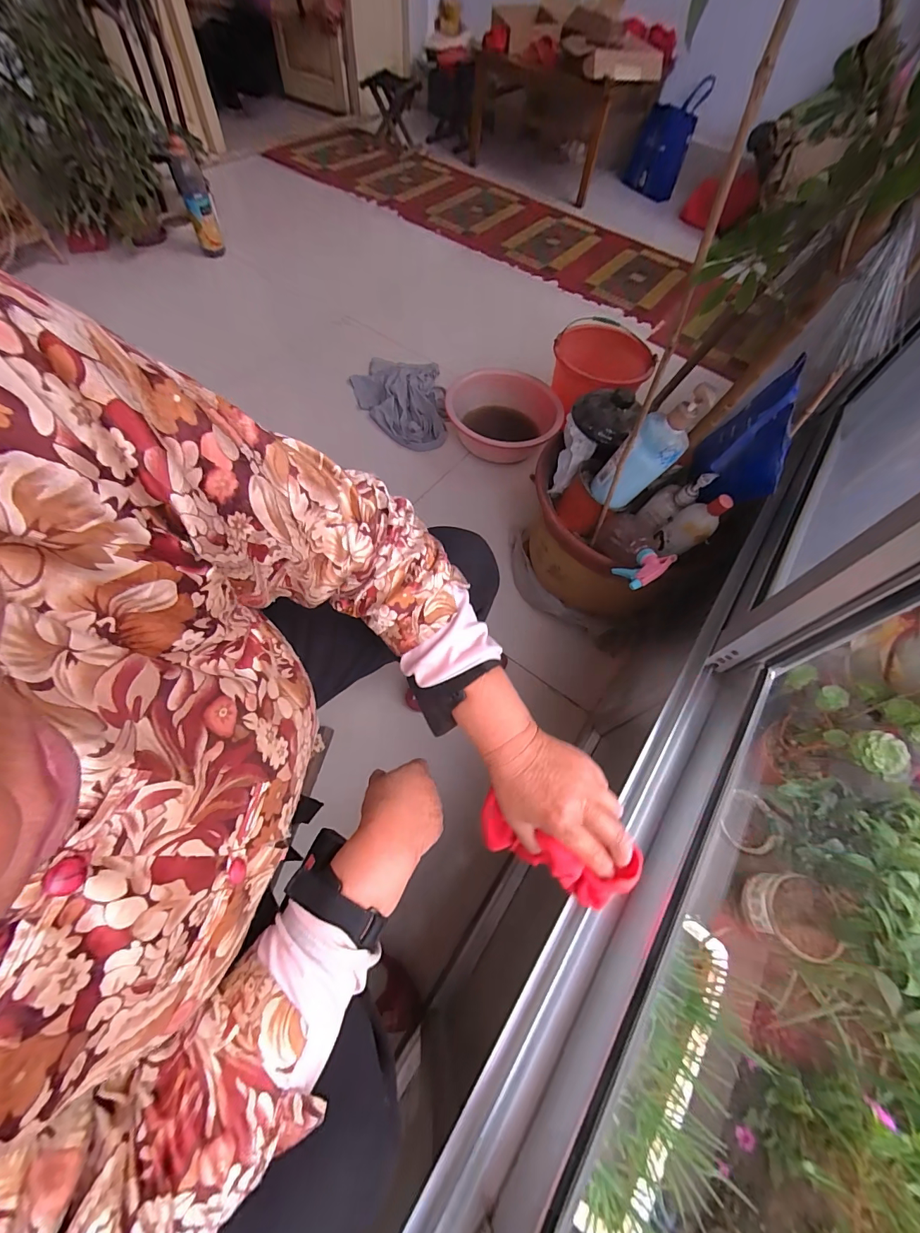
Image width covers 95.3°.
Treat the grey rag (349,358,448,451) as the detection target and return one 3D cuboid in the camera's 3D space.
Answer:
[{"bbox_3d":[-0.210,-0.748,1.429,0.308,0.064,0.463,-6,64,-4],"label":"grey rag"}]

